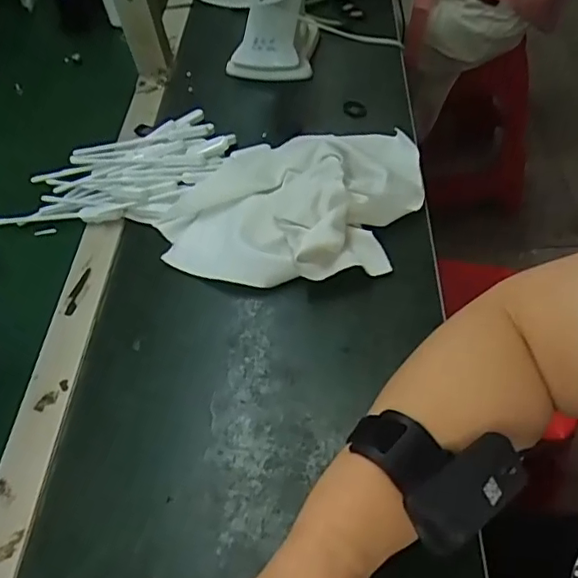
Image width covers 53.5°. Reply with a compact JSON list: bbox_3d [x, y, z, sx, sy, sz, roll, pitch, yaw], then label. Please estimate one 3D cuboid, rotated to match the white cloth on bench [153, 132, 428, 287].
[{"bbox_3d":[0.003,-0.084,0.548,0.241,0.058,0.204,1,51,9],"label":"white cloth on bench"}]

